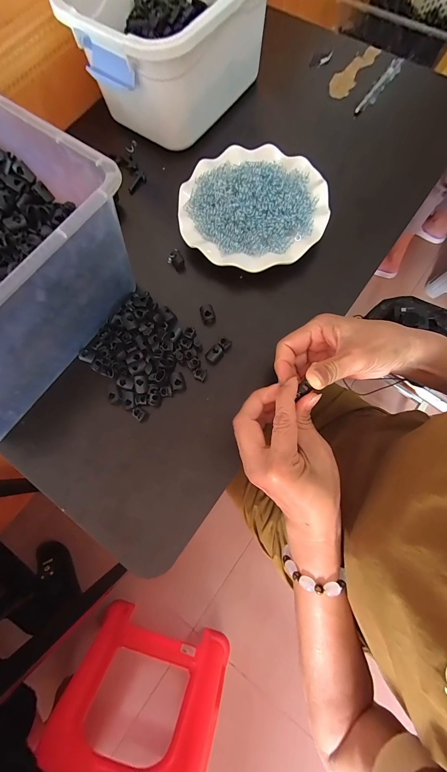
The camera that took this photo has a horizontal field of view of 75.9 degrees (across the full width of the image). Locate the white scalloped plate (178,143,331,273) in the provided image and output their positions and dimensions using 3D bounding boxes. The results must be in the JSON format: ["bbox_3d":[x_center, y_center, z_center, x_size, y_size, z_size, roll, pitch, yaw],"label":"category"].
[{"bbox_3d":[0.038,-0.230,0.369,0.182,0.026,0.182,0,75,2],"label":"white scalloped plate"}]

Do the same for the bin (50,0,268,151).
[{"bbox_3d":[-0.060,-0.461,0.380,0.196,0.118,0.242,34,79,10],"label":"bin"}]

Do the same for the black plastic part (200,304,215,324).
[{"bbox_3d":[-0.019,-0.087,0.345,0.015,0.011,0.020,-15,75,-2],"label":"black plastic part"}]

